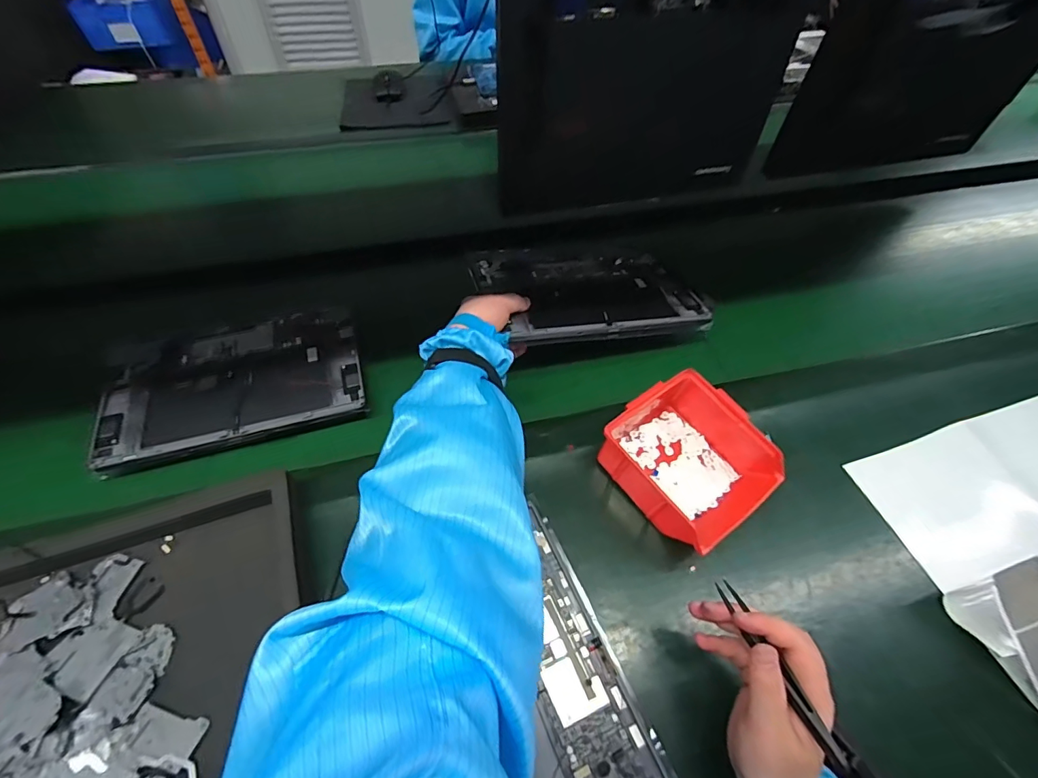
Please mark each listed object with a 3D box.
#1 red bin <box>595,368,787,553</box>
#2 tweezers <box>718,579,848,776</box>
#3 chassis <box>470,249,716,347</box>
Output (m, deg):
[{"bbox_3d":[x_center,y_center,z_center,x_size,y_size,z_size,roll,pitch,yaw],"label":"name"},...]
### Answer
[{"bbox_3d":[0.160,0.065,0.453,0.130,0.080,0.145,-27,57,-25],"label":"red bin"},{"bbox_3d":[0.162,0.173,0.297,0.009,0.006,0.110,-13,46,-15],"label":"tweezers"},{"bbox_3d":[0.083,-0.119,0.561,0.251,0.025,0.172,-8,51,-12],"label":"chassis"}]

